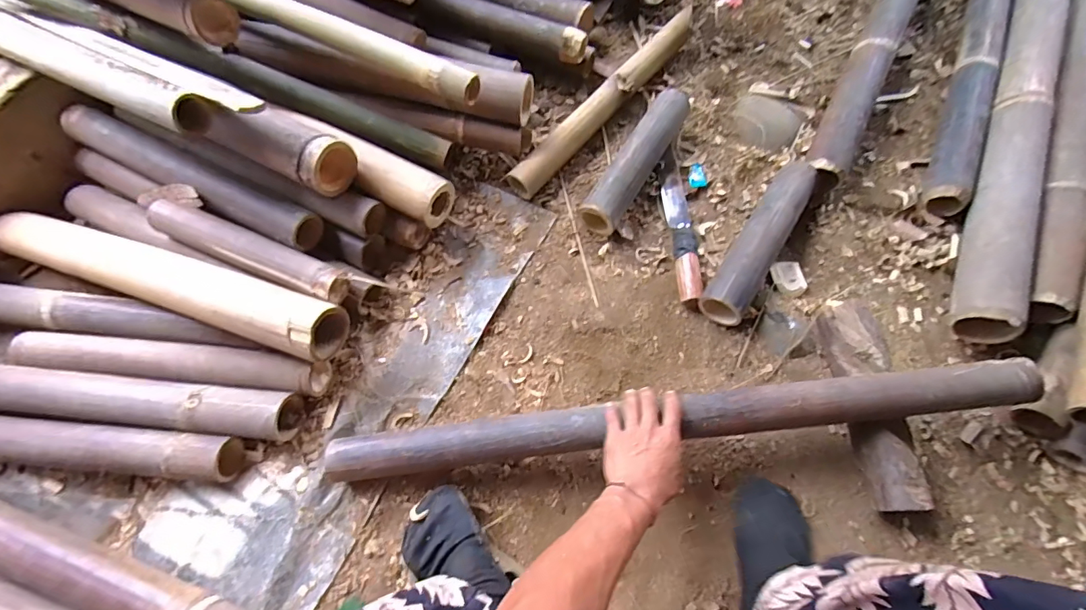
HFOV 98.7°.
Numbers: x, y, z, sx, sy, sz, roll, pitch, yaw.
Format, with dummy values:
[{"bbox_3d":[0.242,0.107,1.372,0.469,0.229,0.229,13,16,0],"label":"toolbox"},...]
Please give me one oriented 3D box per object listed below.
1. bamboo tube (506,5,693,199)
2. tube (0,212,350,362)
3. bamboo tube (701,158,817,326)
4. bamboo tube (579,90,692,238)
[{"bbox_3d":[0.124,-0.387,0.866,0.055,0.043,0.510,39,74,18],"label":"bamboo tube"},{"bbox_3d":[-0.572,-0.044,0.700,0.584,0.102,0.085,18,70,8],"label":"tube"},{"bbox_3d":[0.344,-0.104,0.736,0.072,0.062,0.303,31,72,15],"label":"bamboo tube"},{"bbox_3d":[0.164,-0.255,0.814,0.065,0.069,0.304,29,71,15],"label":"bamboo tube"}]

